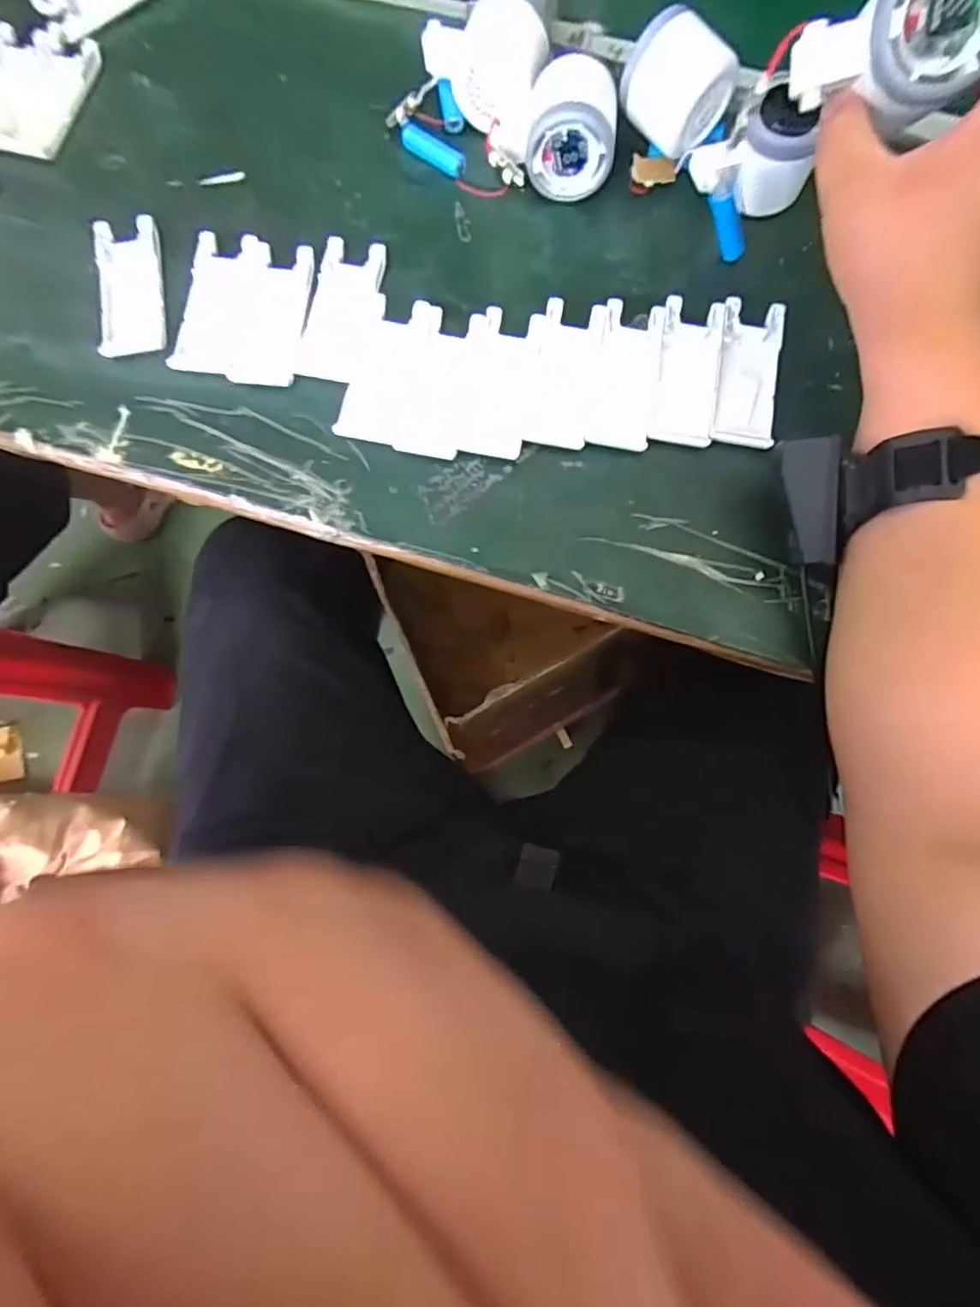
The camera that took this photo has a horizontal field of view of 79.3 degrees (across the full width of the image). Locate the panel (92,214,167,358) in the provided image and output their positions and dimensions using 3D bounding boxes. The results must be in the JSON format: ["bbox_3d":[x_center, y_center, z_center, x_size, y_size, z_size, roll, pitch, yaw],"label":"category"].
[{"bbox_3d":[-0.245,-0.249,0.404,0.041,0.008,0.106,-10,78,-2],"label":"panel"}]

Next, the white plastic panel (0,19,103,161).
[{"bbox_3d":[-0.346,-0.421,0.441,0.081,0.010,0.110,11,79,3],"label":"white plastic panel"}]

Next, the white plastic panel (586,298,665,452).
[{"bbox_3d":[0.091,-0.183,0.390,0.040,0.005,0.104,10,79,3],"label":"white plastic panel"}]

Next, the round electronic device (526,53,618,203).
[{"bbox_3d":[0.057,-0.359,0.407,0.057,0.047,0.064,7,78,2],"label":"round electronic device"}]

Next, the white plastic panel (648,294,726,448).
[{"bbox_3d":[0.131,-0.186,0.390,0.039,0.005,0.104,10,78,2],"label":"white plastic panel"}]

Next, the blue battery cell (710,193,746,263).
[{"bbox_3d":[0.160,-0.288,0.398,0.015,0.050,0.014,7,76,37],"label":"blue battery cell"}]

